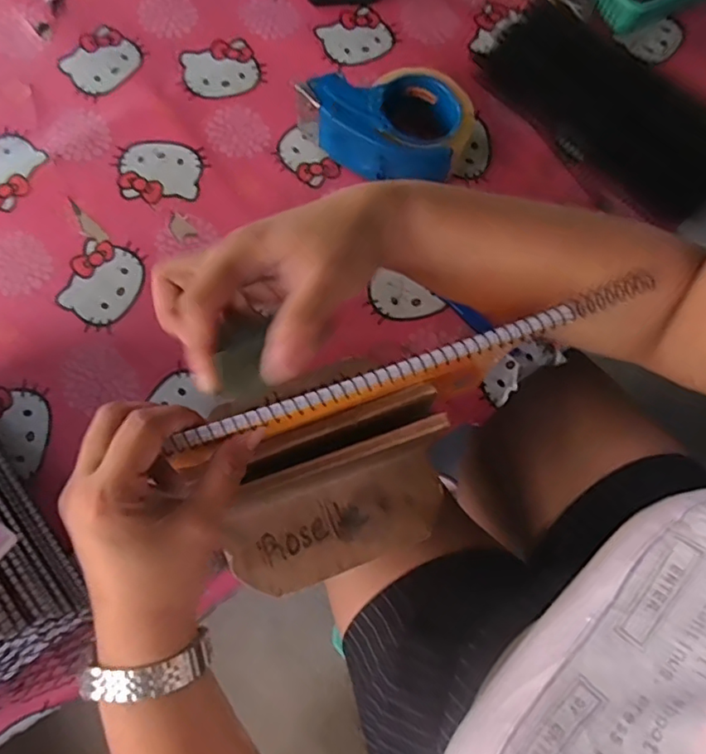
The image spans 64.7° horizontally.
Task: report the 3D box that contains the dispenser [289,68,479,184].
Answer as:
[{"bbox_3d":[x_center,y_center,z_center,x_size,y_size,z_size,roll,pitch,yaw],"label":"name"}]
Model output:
[{"bbox_3d":[0.031,-0.255,0.557,0.168,0.053,0.105,12,74,1],"label":"dispenser"}]

